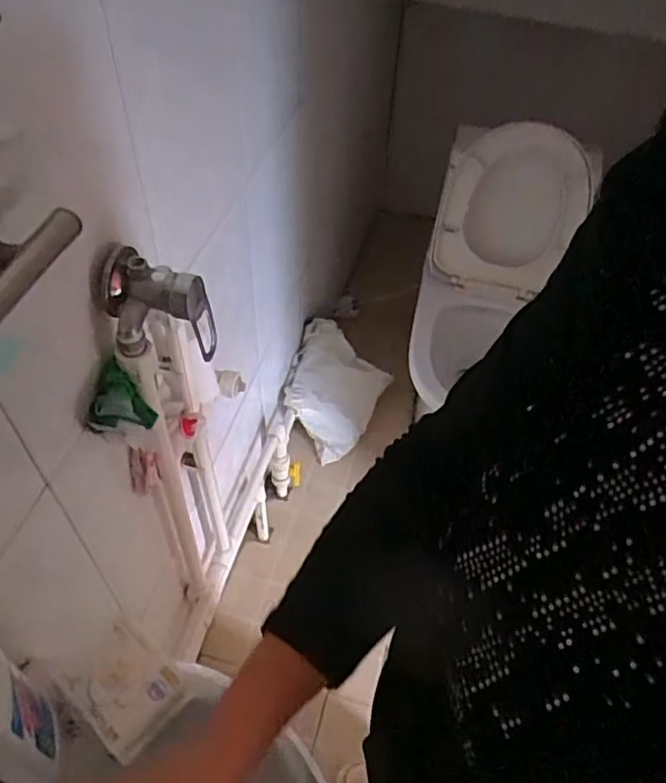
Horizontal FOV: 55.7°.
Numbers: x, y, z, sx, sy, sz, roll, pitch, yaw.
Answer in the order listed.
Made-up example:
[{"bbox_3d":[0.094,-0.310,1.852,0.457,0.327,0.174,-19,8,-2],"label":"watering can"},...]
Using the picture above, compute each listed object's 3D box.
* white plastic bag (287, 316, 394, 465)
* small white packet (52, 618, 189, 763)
[{"bbox_3d":[-0.001,-0.012,1.756,0.230,0.211,0.355,22,51,16],"label":"white plastic bag"},{"bbox_3d":[-0.204,0.282,0.605,0.107,0.020,0.082,34,56,24],"label":"small white packet"}]

